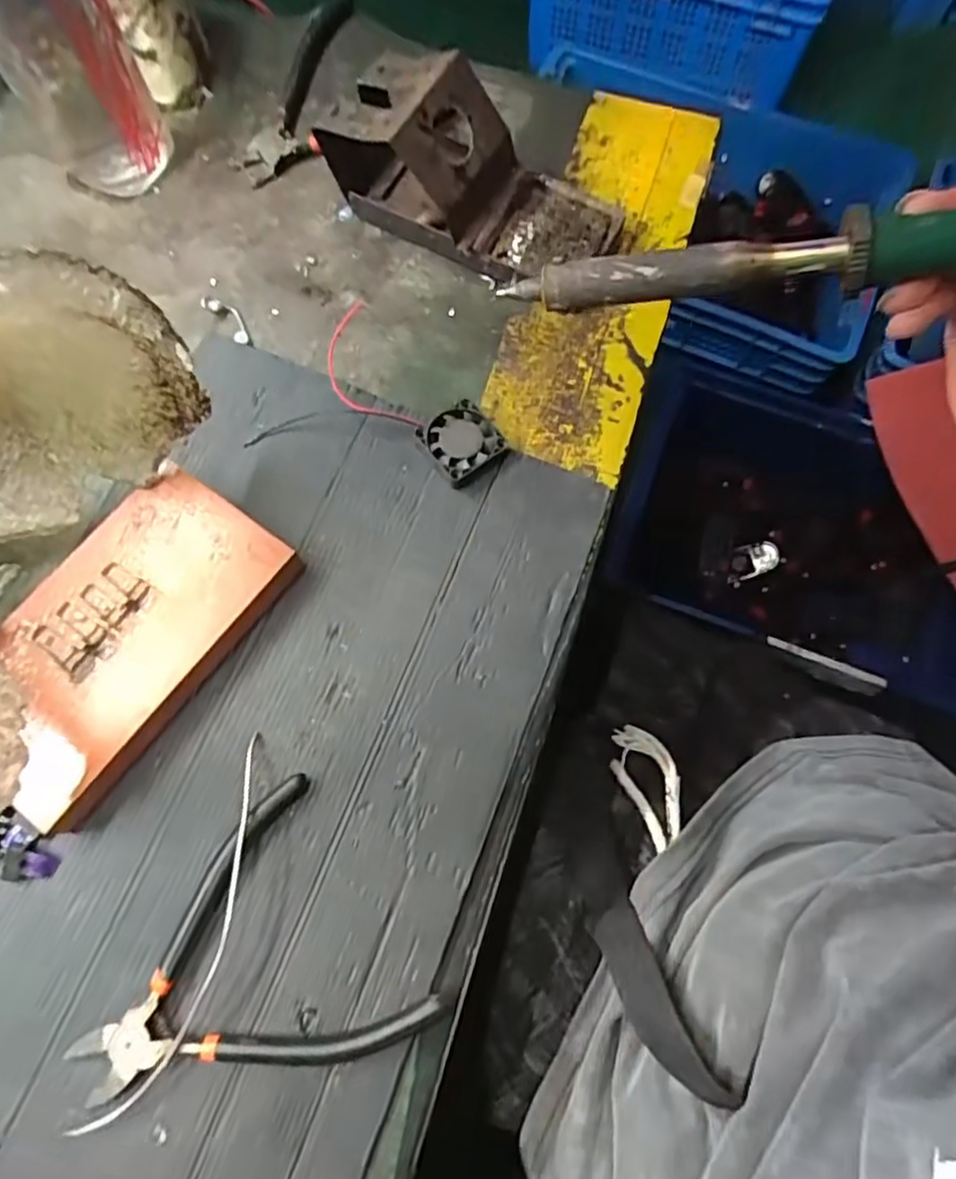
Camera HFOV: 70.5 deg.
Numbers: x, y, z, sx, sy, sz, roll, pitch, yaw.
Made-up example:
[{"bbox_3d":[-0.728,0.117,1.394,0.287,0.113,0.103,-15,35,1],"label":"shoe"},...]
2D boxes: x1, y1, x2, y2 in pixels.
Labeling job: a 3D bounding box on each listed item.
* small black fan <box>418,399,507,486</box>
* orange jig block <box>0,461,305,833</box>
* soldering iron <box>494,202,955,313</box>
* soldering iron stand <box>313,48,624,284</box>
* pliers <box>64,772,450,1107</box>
[{"bbox_3d":[-0.011,-0.084,0.383,0.037,0.013,0.046,-37,76,-10],"label":"small black fan"},{"bbox_3d":[-0.178,0.022,0.342,0.093,0.023,0.165,36,76,10],"label":"orange jig block"},{"bbox_3d":[0.147,-0.129,0.262,0.277,0.022,0.026,2,72,17],"label":"soldering iron"},{"bbox_3d":[-0.002,-0.245,0.398,0.173,0.082,0.076,25,75,7],"label":"soldering iron stand"},{"bbox_3d":[-0.106,0.174,0.300,0.138,0.016,0.121,-34,76,-10],"label":"pliers"}]

